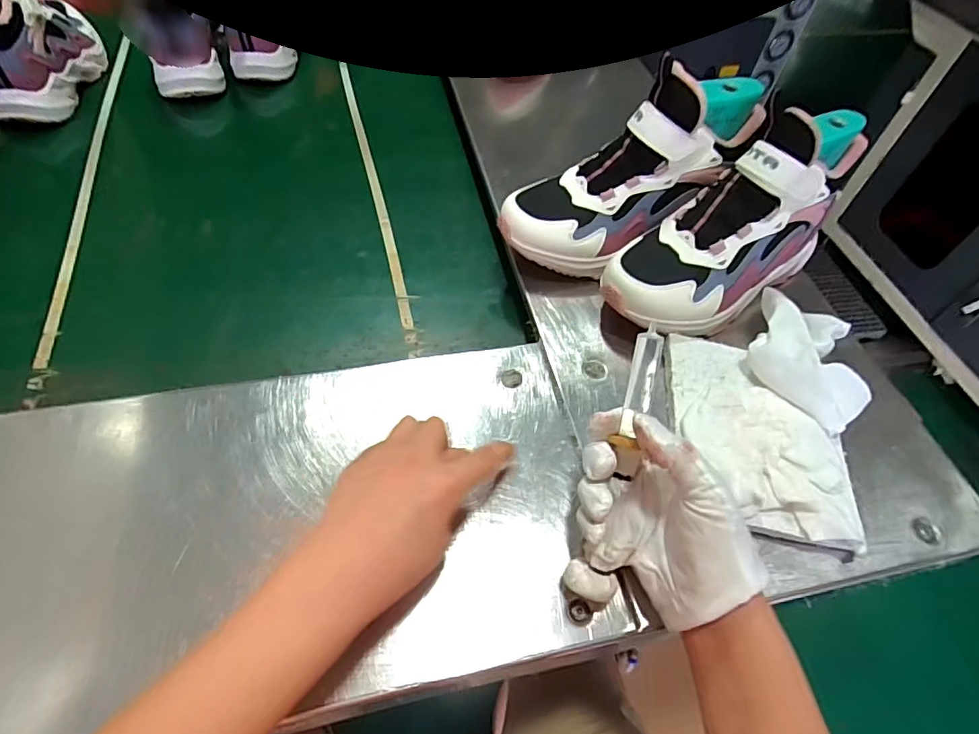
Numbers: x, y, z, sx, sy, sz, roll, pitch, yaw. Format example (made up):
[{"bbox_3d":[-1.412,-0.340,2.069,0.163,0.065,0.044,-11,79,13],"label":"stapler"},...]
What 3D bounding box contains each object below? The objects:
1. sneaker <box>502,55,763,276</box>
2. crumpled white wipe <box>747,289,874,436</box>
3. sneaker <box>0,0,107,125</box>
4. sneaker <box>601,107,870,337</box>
[{"bbox_3d":[0.128,-0.176,0.465,0.244,0.106,0.084,-34,58,10],"label":"sneaker"},{"bbox_3d":[0.263,-0.011,0.423,0.095,0.041,0.111,24,56,13],"label":"crumpled white wipe"},{"bbox_3d":[-0.563,-0.412,0.636,0.100,0.136,0.231,-15,57,-14],"label":"sneaker"},{"bbox_3d":[0.210,-0.127,0.449,0.230,0.140,0.105,-33,63,-25],"label":"sneaker"}]

